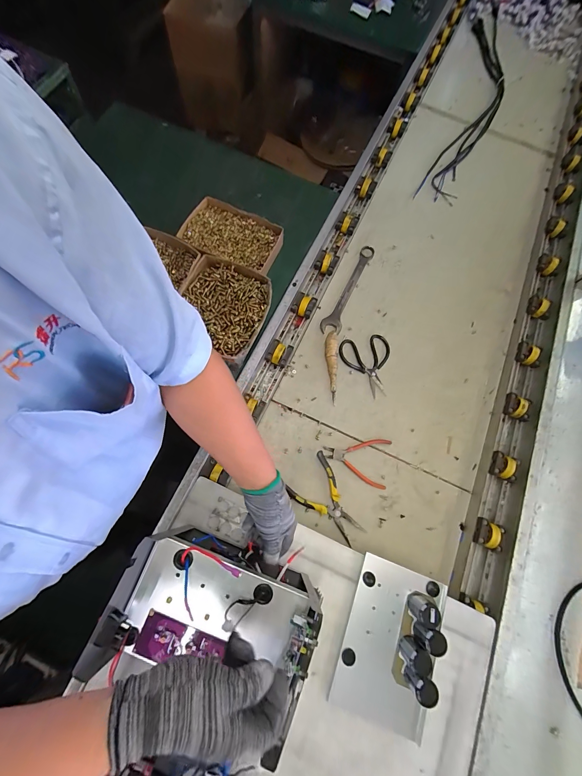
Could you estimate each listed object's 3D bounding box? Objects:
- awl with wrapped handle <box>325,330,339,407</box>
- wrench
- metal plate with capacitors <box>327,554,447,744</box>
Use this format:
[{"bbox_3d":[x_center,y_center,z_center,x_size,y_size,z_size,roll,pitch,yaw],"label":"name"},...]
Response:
[{"bbox_3d":[0.100,-0.051,0.718,0.031,0.021,0.177,-1,84,0],"label":"awl with wrapped handle"},{"bbox_3d":[0.153,-0.263,0.793,0.050,0.018,0.298,25,73,4],"label":"wrench"},{"bbox_3d":[0.168,0.419,0.484,0.150,0.069,0.223,21,73,2],"label":"metal plate with capacitors"}]

